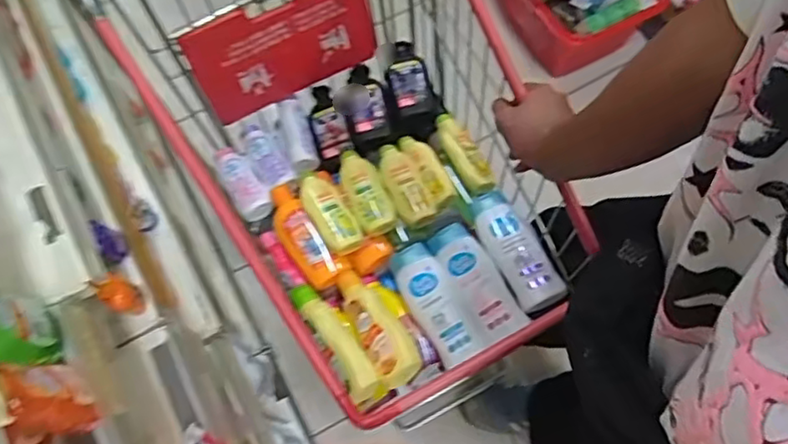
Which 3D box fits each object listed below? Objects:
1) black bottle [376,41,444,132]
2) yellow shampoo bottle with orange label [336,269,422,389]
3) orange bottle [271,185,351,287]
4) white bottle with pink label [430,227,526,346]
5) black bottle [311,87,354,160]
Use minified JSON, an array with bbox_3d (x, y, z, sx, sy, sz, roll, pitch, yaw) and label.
[{"bbox_3d":[0.024,-0.206,0.962,0.065,0.034,0.144,-19,74,-5],"label":"black bottle"},{"bbox_3d":[-0.024,0.128,0.815,0.056,0.030,0.166,-29,56,-8],"label":"yellow shampoo bottle with orange label"},{"bbox_3d":[-0.130,0.020,0.893,0.058,0.047,0.163,-37,77,-10],"label":"orange bottle"},{"bbox_3d":[0.103,0.073,0.813,0.061,0.032,0.160,-27,75,-7],"label":"white bottle with pink label"},{"bbox_3d":[-0.101,-0.149,0.970,0.052,0.036,0.119,-18,74,-5],"label":"black bottle"}]

